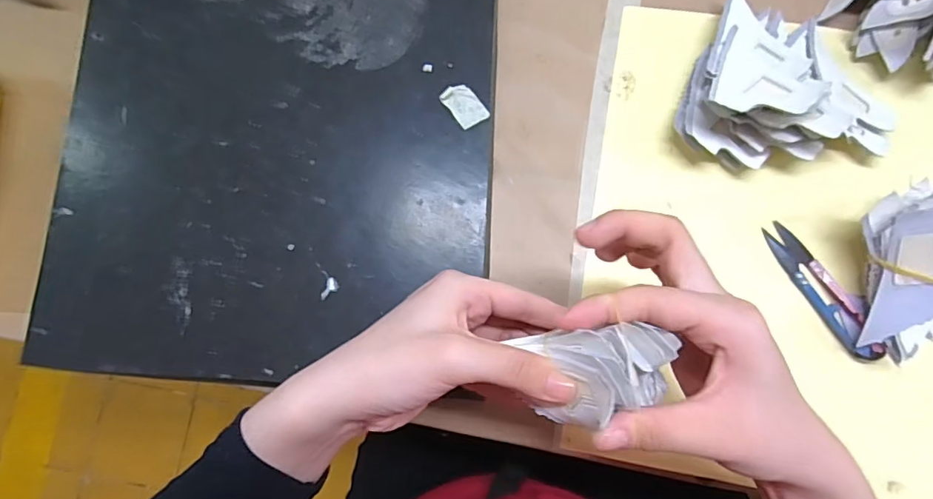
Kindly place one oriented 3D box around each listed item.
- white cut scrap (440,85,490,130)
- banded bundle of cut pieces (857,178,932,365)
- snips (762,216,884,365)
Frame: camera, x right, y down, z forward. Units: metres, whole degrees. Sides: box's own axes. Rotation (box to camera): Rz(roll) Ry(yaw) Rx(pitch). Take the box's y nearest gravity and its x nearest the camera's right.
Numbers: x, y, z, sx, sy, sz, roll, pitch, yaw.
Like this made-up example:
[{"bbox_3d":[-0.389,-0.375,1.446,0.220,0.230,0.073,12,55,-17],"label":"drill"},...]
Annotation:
[{"bbox_3d":[-0.001,-0.097,0.345,0.020,0.004,0.032,-38,81,-3],"label":"white cut scrap"},{"bbox_3d":[0.261,0.008,0.300,0.055,0.061,0.099,23,83,7],"label":"banded bundle of cut pieces"},{"bbox_3d":[0.231,0.026,0.330,0.022,0.013,0.100,-32,80,-2],"label":"snips"}]

